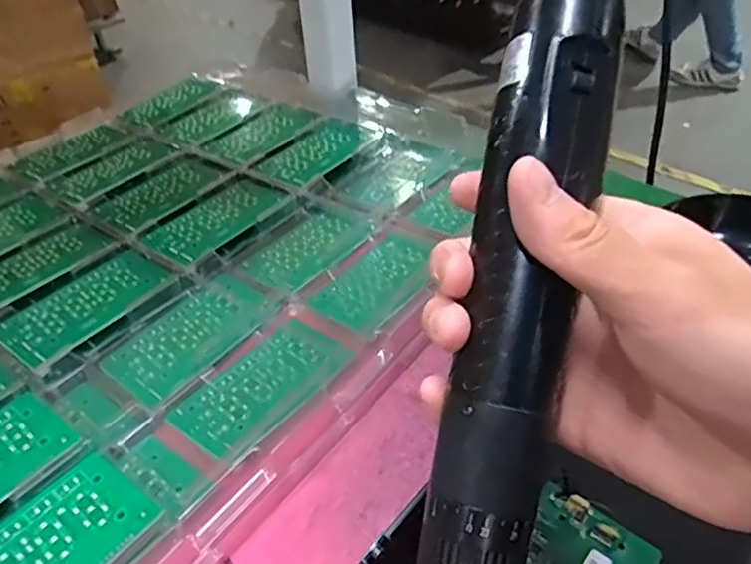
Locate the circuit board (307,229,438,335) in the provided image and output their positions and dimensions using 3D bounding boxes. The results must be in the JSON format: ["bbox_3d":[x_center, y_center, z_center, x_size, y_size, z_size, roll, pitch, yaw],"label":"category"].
[{"bbox_3d":[0.005,-0.003,0.444,0.060,0.006,0.101,27,48,30],"label":"circuit board"}]

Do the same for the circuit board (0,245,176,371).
[{"bbox_3d":[-0.198,0.013,0.427,0.058,0.004,0.108,25,47,29],"label":"circuit board"}]

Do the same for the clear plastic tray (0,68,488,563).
[{"bbox_3d":[-0.208,0.012,0.454,0.431,0.050,0.649,25,47,29],"label":"clear plastic tray"}]

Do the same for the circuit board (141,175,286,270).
[{"bbox_3d":[-0.126,-0.051,0.495,0.062,0.006,0.109,23,46,28],"label":"circuit board"}]

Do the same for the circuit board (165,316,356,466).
[{"bbox_3d":[-0.068,0.060,0.376,0.056,0.006,0.103,25,47,29],"label":"circuit board"}]

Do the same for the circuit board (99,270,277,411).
[{"bbox_3d":[-0.122,0.033,0.415,0.060,0.009,0.107,26,48,30],"label":"circuit board"}]

